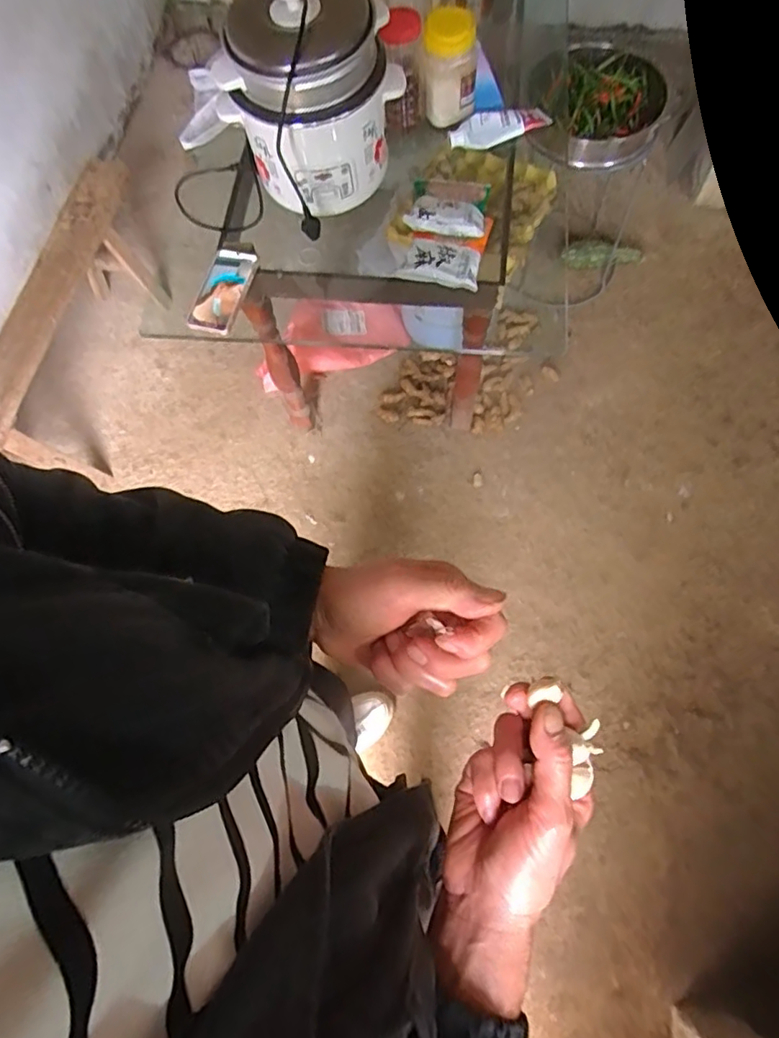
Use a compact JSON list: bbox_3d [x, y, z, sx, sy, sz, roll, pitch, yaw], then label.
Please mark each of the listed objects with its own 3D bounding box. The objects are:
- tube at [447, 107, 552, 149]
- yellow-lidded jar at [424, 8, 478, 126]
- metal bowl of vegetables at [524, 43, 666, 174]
[{"bbox_3d":[0.208,-0.747,1.071,0.200,0.038,0.056,-18,72,-2],"label":"tube"},{"bbox_3d":[0.112,-0.832,1.034,0.095,0.151,0.104,-1,72,3],"label":"yellow-lidded jar"},{"bbox_3d":[0.477,-0.973,1.293,0.299,0.123,0.302,5,73,5],"label":"metal bowl of vegetables"}]

